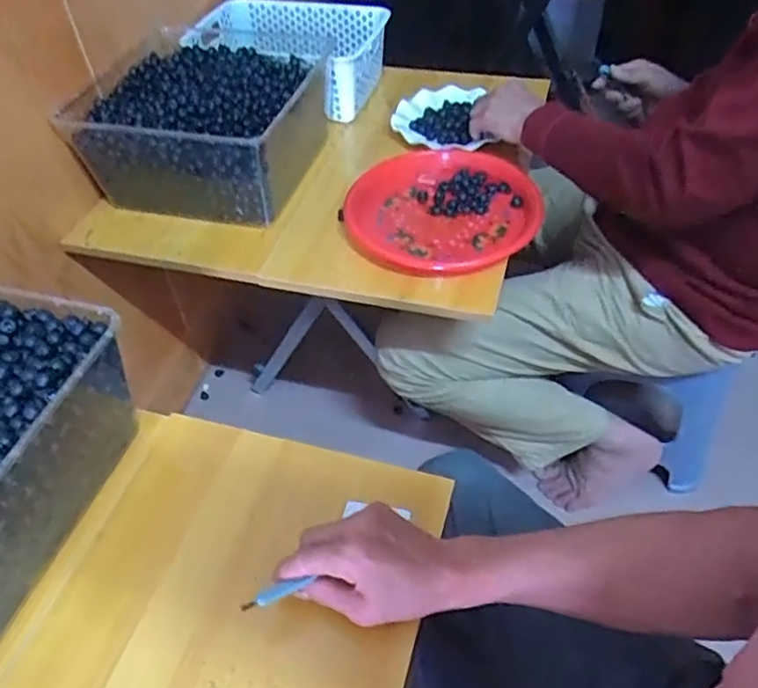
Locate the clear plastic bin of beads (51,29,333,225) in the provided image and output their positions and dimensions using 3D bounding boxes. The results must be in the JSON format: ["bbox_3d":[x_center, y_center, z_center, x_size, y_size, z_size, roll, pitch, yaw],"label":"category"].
[{"bbox_3d":[-0.258,-0.317,0.921,0.318,0.132,0.308,8,49,9],"label":"clear plastic bin of beads"}]

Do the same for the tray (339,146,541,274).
[{"bbox_3d":[0.088,-0.180,0.850,0.243,0.040,0.250,-1,48,1],"label":"tray"}]

